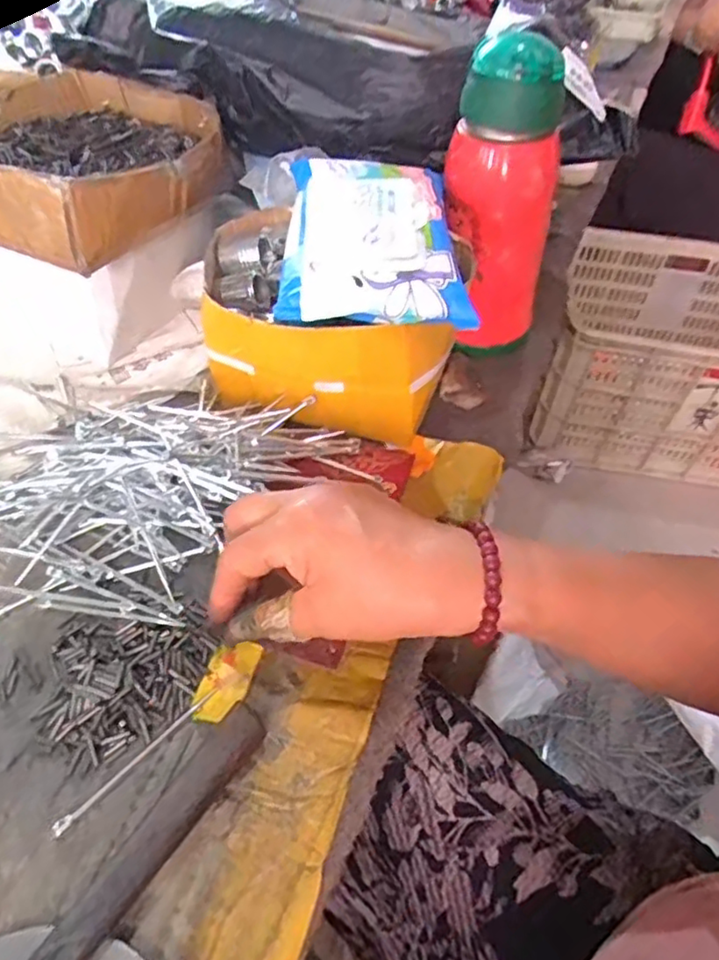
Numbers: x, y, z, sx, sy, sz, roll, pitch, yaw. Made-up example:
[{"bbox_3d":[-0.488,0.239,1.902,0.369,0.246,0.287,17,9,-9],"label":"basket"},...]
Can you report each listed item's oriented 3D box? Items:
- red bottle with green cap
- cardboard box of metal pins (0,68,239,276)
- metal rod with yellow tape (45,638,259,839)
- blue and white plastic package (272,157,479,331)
[{"bbox_3d":[0.099,-0.191,0.457,0.079,0.195,0.067,8,48,6],"label":"red bottle with green cap"},{"bbox_3d":[-0.200,-0.229,0.461,0.178,0.055,0.176,25,52,17],"label":"cardboard box of metal pins"},{"bbox_3d":[-0.093,0.124,0.315,0.027,0.005,0.119,34,55,23],"label":"metal rod with yellow tape"},{"bbox_3d":[0.009,-0.153,0.400,0.108,0.034,0.152,3,49,-2],"label":"blue and white plastic package"}]

